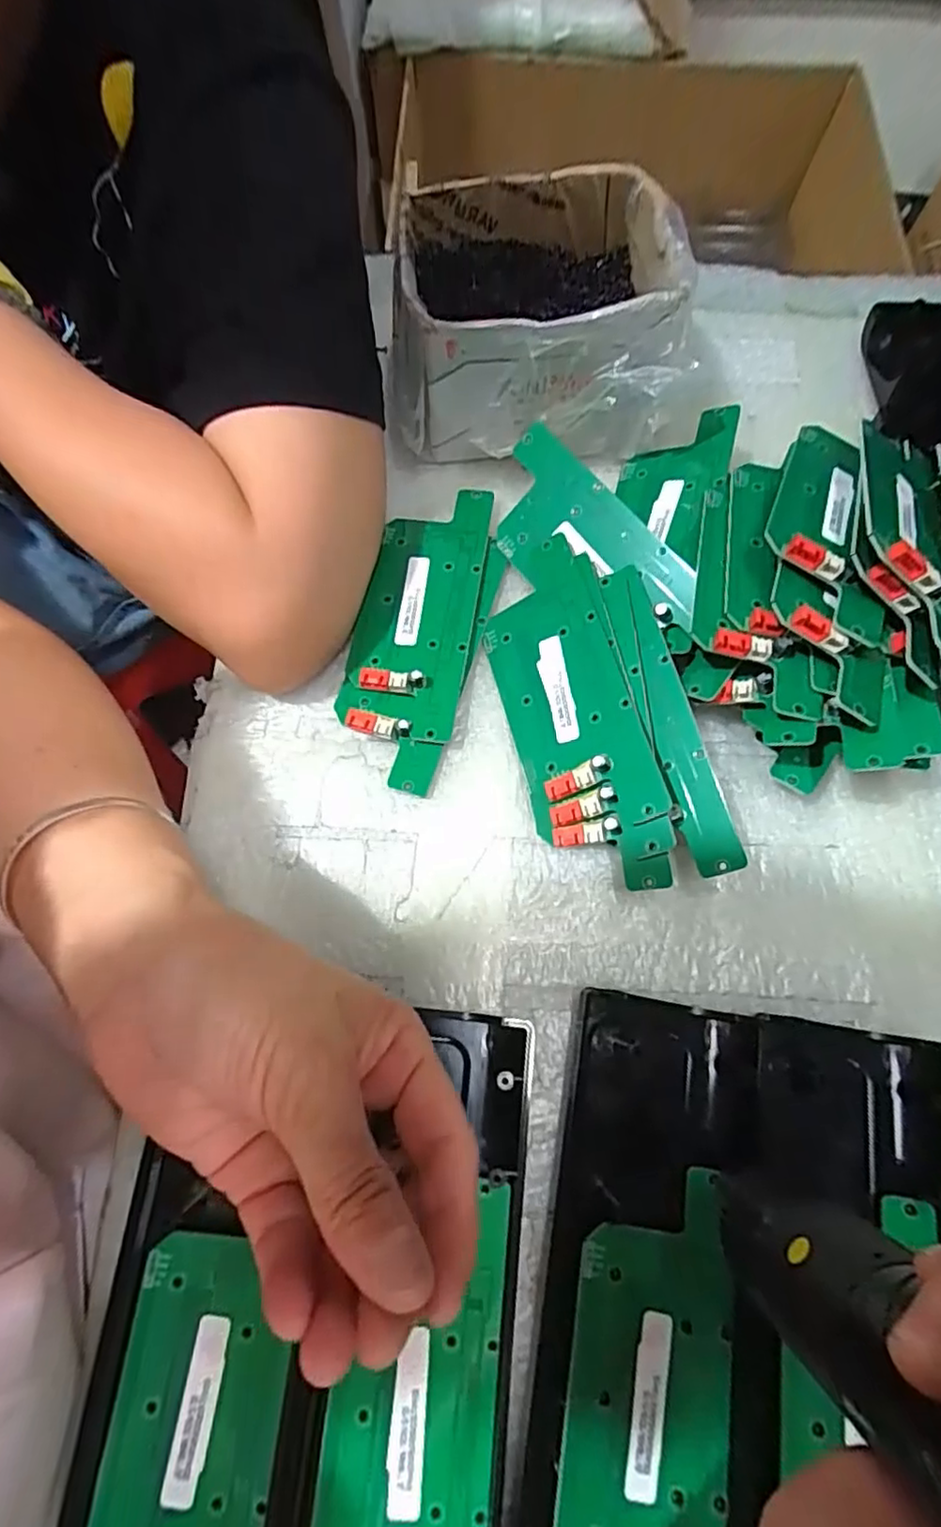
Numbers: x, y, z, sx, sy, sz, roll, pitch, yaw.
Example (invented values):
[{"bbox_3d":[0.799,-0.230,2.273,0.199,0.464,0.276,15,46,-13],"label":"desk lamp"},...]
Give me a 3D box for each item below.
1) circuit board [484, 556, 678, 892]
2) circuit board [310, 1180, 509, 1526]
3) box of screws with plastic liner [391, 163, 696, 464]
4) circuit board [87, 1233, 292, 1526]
[{"bbox_3d":[0.044,-0.015,0.273,0.057,0.013,0.140,-22,69,25],"label":"circuit board"},{"bbox_3d":[-0.020,0.214,0.207,0.054,0.013,0.133,6,72,1],"label":"circuit board"},{"bbox_3d":[0.031,-0.215,0.318,0.143,0.076,0.108,-3,72,-2],"label":"box of screws with plastic liner"},{"bbox_3d":[-0.090,0.220,0.202,0.053,0.012,0.113,6,72,1],"label":"circuit board"}]

